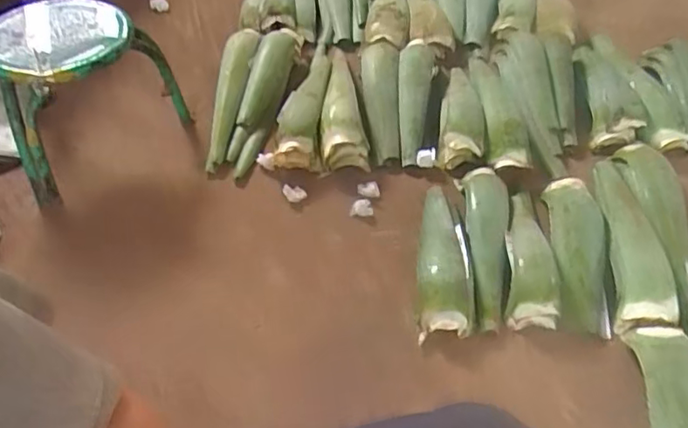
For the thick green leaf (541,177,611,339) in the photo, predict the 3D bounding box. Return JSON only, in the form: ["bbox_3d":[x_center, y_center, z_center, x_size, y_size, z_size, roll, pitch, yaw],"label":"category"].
[{"bbox_3d":[0.439,0.062,1.102,0.105,0.061,0.349,5,44,5],"label":"thick green leaf"}]

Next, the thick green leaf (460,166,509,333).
[{"bbox_3d":[0.270,0.049,1.097,0.085,0.053,0.367,4,44,4],"label":"thick green leaf"}]

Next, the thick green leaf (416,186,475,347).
[{"bbox_3d":[0.181,0.067,1.088,0.098,0.068,0.349,2,44,2],"label":"thick green leaf"}]

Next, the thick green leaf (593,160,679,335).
[{"bbox_3d":[0.550,0.032,1.116,0.097,0.061,0.427,8,44,8],"label":"thick green leaf"}]

